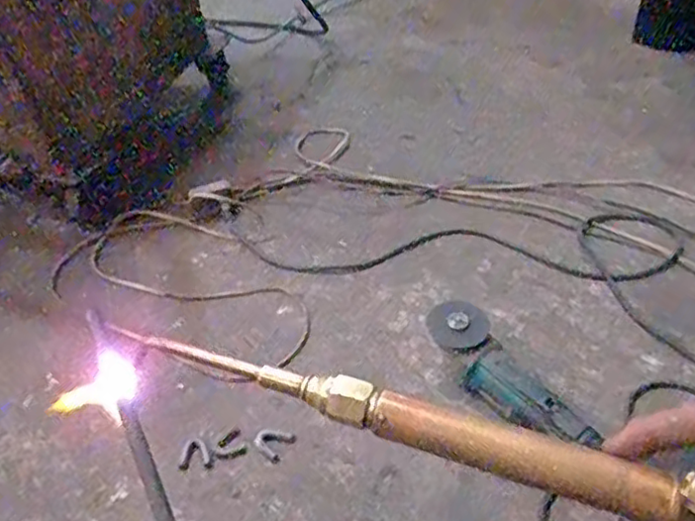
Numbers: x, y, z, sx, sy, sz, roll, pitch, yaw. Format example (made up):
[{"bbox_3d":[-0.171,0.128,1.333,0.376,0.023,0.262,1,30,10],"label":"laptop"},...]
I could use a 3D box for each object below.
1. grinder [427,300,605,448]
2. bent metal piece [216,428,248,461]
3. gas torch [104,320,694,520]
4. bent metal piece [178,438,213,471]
[{"bbox_3d":[0.224,0.168,0.929,0.079,0.097,0.266,-33,51,-23],"label":"grinder"},{"bbox_3d":[-0.168,0.264,0.939,0.042,0.008,0.038,-20,48,-12],"label":"bent metal piece"},{"bbox_3d":[0.031,0.090,0.360,0.330,0.046,0.043,14,50,19],"label":"gas torch"},{"bbox_3d":[-0.214,0.272,0.932,0.042,0.009,0.046,-10,46,-3],"label":"bent metal piece"}]

